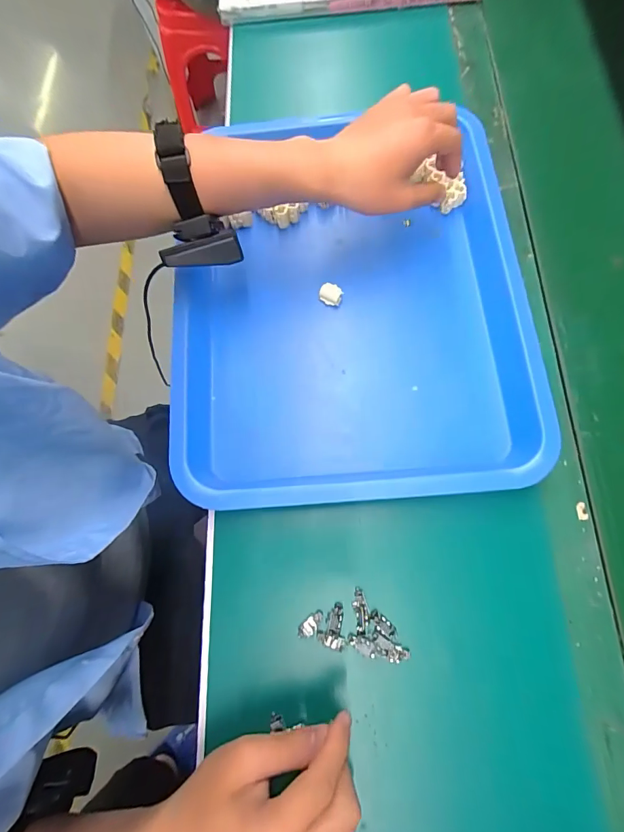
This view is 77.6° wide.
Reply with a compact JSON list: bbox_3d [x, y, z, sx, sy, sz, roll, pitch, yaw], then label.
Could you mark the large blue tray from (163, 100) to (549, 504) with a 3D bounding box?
[{"bbox_3d":[0.035,-0.149,0.410,0.363,0.042,0.463,-5,74,1],"label":"large blue tray"}]

